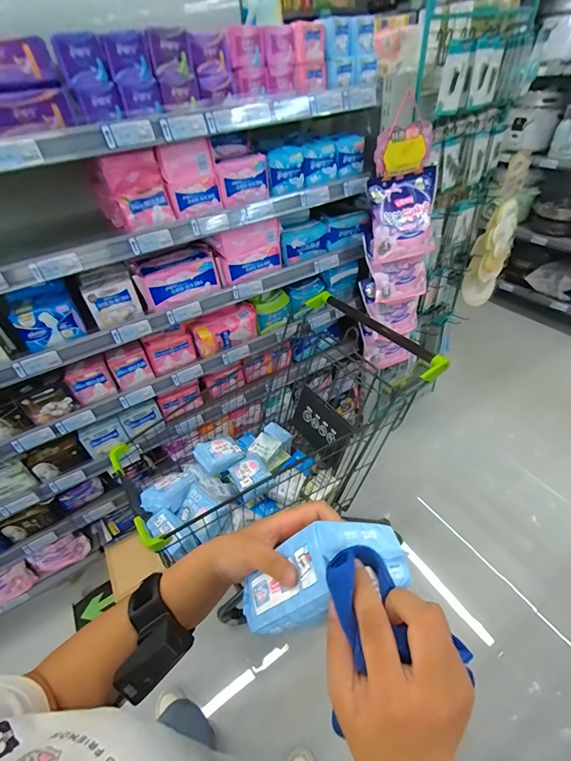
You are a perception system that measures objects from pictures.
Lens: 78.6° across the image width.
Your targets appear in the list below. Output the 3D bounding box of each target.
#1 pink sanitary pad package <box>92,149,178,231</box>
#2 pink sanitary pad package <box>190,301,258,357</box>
[{"bbox_3d":[-0.351,-0.438,0.799,0.142,0.141,0.151,-24,45,-18],"label":"pink sanitary pad package"},{"bbox_3d":[-0.189,-0.164,1.100,0.213,0.099,0.091,-29,47,-23],"label":"pink sanitary pad package"}]

